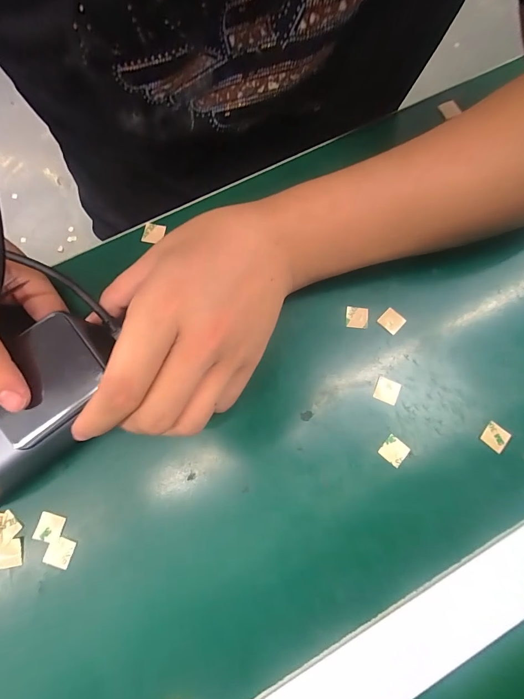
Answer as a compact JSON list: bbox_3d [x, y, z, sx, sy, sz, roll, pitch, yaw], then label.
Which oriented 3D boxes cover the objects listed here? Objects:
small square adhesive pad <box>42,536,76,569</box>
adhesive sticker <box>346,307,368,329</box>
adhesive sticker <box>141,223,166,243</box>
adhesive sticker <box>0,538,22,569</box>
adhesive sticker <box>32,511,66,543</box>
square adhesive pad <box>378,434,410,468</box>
[{"bbox_3d":[-0.119,0.119,0.193,0.015,0.004,0.015,15,76,2],"label":"small square adhesive pad"},{"bbox_3d":[0.066,-0.022,0.229,0.015,0.004,0.015,3,83,14],"label":"adhesive sticker"},{"bbox_3d":[-0.081,-0.088,0.245,0.016,0.004,0.015,5,76,-1],"label":"adhesive sticker"},{"bbox_3d":[-0.149,0.120,0.191,0.014,0.004,0.015,-12,77,-5],"label":"adhesive sticker"},{"bbox_3d":[-0.127,0.106,0.194,0.015,0.004,0.015,14,76,1],"label":"adhesive sticker"},{"bbox_3d":[0.083,0.064,0.206,0.014,0.004,0.015,39,79,20],"label":"square adhesive pad"}]

